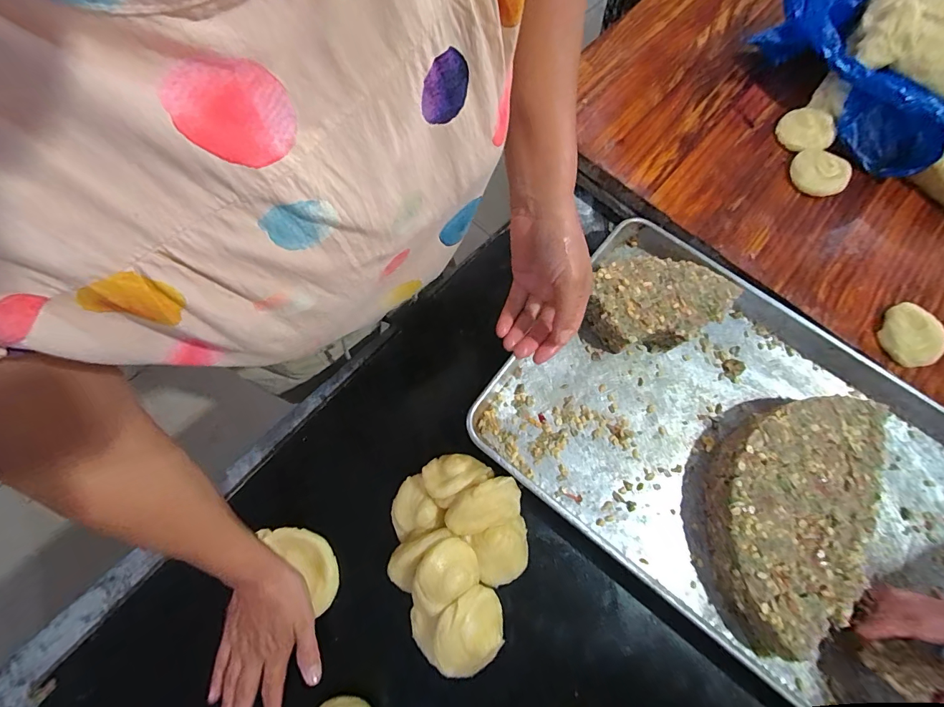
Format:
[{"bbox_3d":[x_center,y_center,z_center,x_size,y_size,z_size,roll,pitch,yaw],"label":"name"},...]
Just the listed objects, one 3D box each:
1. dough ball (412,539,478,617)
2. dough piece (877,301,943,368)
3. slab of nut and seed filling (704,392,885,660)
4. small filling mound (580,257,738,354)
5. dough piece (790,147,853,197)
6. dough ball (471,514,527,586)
[{"bbox_3d":[-0.031,0.240,0.452,0.072,0.051,0.056,-27,75,-10],"label":"dough ball"},{"bbox_3d":[0.579,-0.026,0.543,0.056,0.033,0.085,-11,73,-5],"label":"dough piece"},{"bbox_3d":[0.372,0.179,0.494,0.161,0.063,0.314,26,73,7],"label":"slab of nut and seed filling"},{"bbox_3d":[0.250,-0.065,0.564,0.187,0.064,0.113,-2,72,-2],"label":"small filling mound"},{"bbox_3d":[0.526,-0.274,0.627,0.077,0.027,0.061,37,75,10],"label":"dough piece"},{"bbox_3d":[0.037,0.232,0.480,0.064,0.032,0.062,0,72,-1],"label":"dough ball"}]

